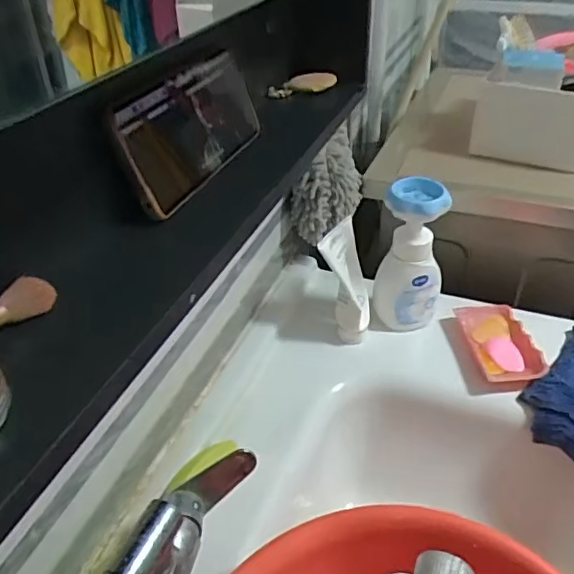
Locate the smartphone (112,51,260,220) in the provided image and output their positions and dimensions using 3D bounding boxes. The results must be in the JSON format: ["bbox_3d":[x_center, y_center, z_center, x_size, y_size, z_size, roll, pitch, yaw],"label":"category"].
[{"bbox_3d":[-0.065,-0.117,0.406,0.011,0.073,0.168,-3,31,29],"label":"smartphone"}]

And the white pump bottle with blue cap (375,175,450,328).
[{"bbox_3d":[0.149,-0.032,0.666,0.070,0.179,0.060,14,39,20],"label":"white pump bottle with blue cap"}]

